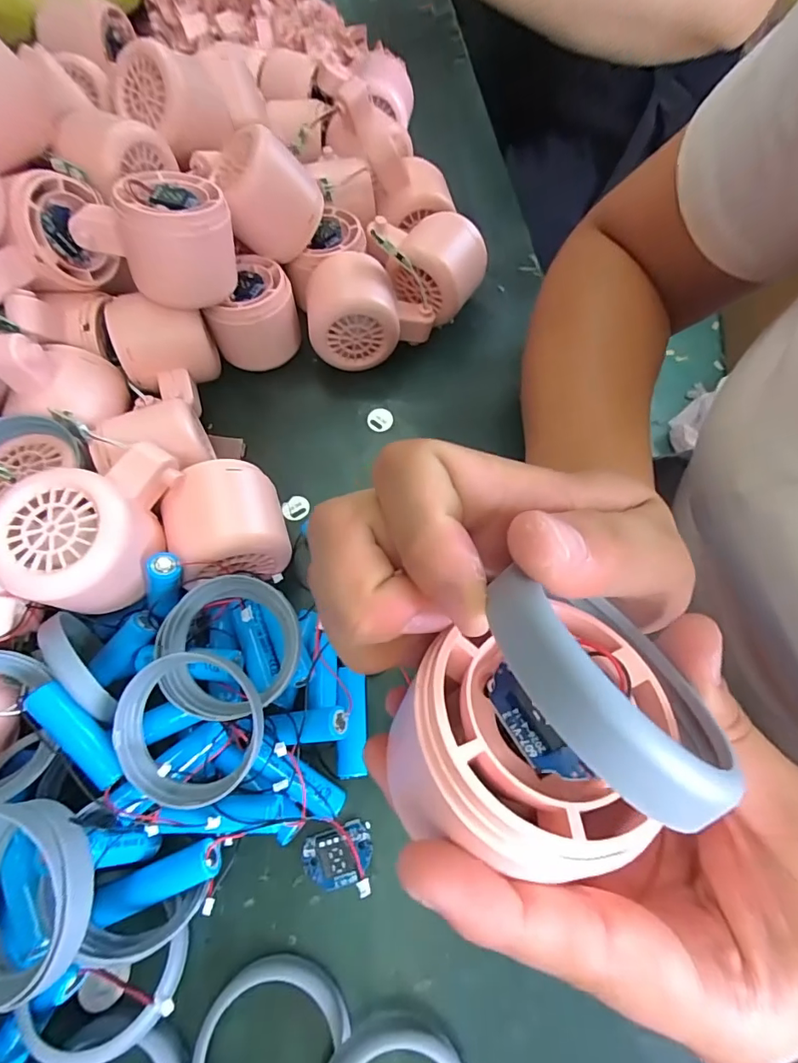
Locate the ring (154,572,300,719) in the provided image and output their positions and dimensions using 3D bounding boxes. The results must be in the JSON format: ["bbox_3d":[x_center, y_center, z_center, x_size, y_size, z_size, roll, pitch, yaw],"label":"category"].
[{"bbox_3d":[-0.074,0.050,0.215,0.058,0.008,0.060,3,69,-8],"label":"ring"}]

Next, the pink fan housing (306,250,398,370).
[{"bbox_3d":[-0.033,-0.148,0.321,0.057,0.050,0.053,-10,64,-5],"label":"pink fan housing"}]

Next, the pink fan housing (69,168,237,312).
[{"bbox_3d":[-0.132,-0.159,0.277,0.079,0.064,0.055,-26,66,-12],"label":"pink fan housing"}]

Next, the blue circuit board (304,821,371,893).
[{"bbox_3d":[-0.026,0.142,0.213,0.029,0.006,0.022,-17,64,-8],"label":"blue circuit board"}]

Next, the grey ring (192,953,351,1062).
[{"bbox_3d":[-0.050,0.197,0.184,0.051,0.013,0.058,20,65,10],"label":"grey ring"}]

